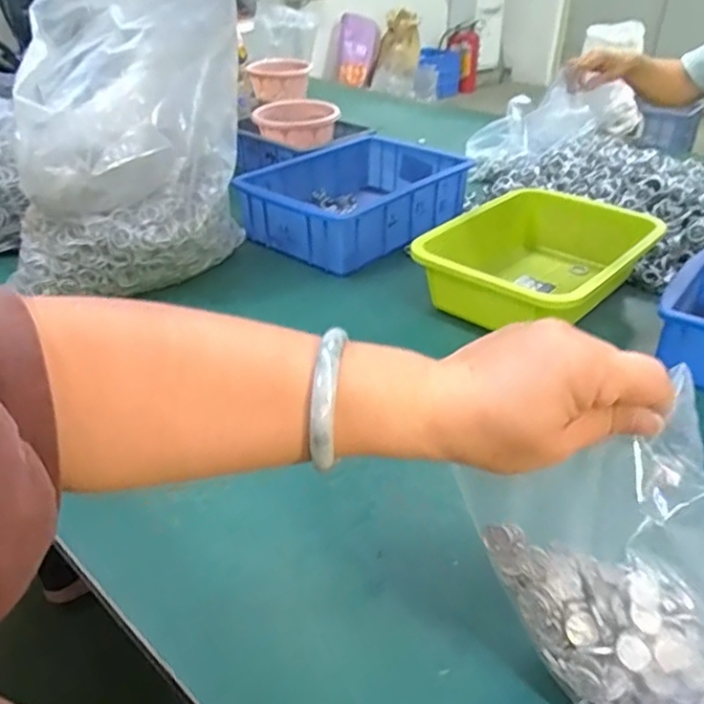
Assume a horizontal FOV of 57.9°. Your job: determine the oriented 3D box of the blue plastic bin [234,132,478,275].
[{"bbox_3d":[0.000,-0.215,0.897,0.219,0.085,0.299,27,42,34],"label":"blue plastic bin"}]

